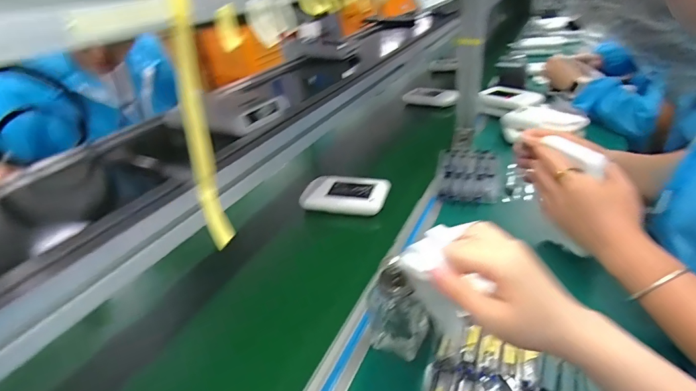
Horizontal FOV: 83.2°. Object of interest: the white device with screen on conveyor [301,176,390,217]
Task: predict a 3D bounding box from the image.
[{"bbox_3d":[-0.009,-0.002,0.733,0.159,0.023,0.111,10,34,25],"label":"white device with screen on conveyor"}]

